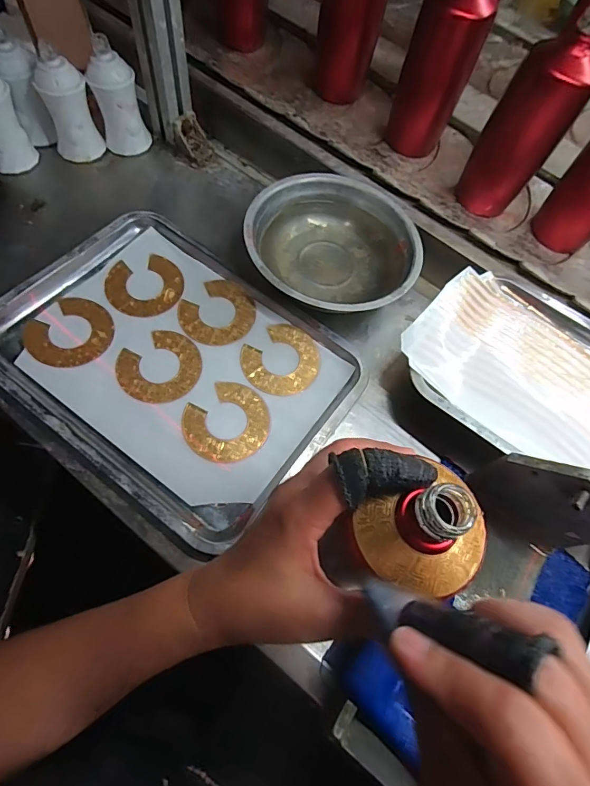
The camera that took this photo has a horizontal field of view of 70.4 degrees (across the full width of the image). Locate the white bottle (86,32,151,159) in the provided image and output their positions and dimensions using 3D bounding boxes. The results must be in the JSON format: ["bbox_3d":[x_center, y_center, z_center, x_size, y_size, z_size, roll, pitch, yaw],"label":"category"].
[{"bbox_3d":[-0.221,-0.359,0.520,0.058,0.111,0.051,-18,71,-9],"label":"white bottle"}]

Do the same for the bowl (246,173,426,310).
[{"bbox_3d":[0.048,-0.172,0.483,0.194,0.049,0.189,1,69,-2],"label":"bowl"}]

